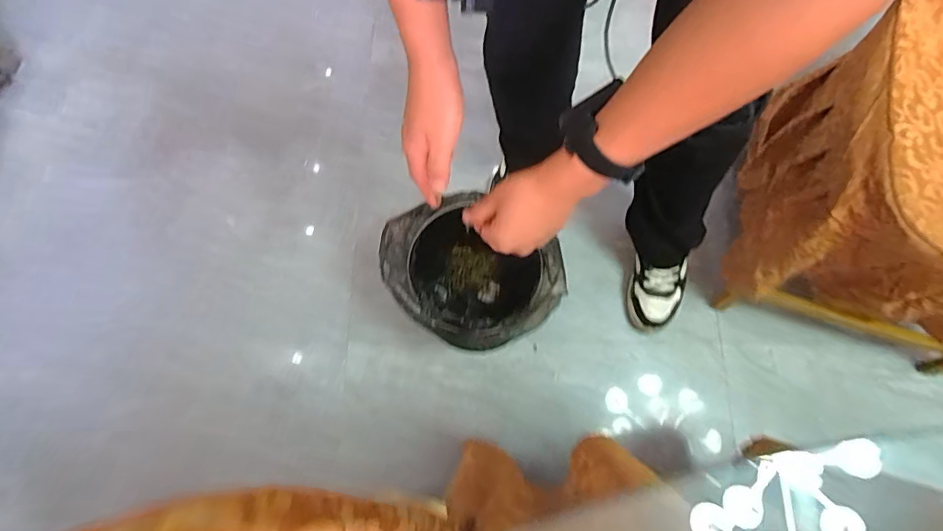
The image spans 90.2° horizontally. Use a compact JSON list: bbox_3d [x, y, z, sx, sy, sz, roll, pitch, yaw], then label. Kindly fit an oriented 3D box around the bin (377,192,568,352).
[{"bbox_3d":[0.003,0.038,0.881,0.256,0.257,0.275,-1,74,2],"label":"bin"}]

